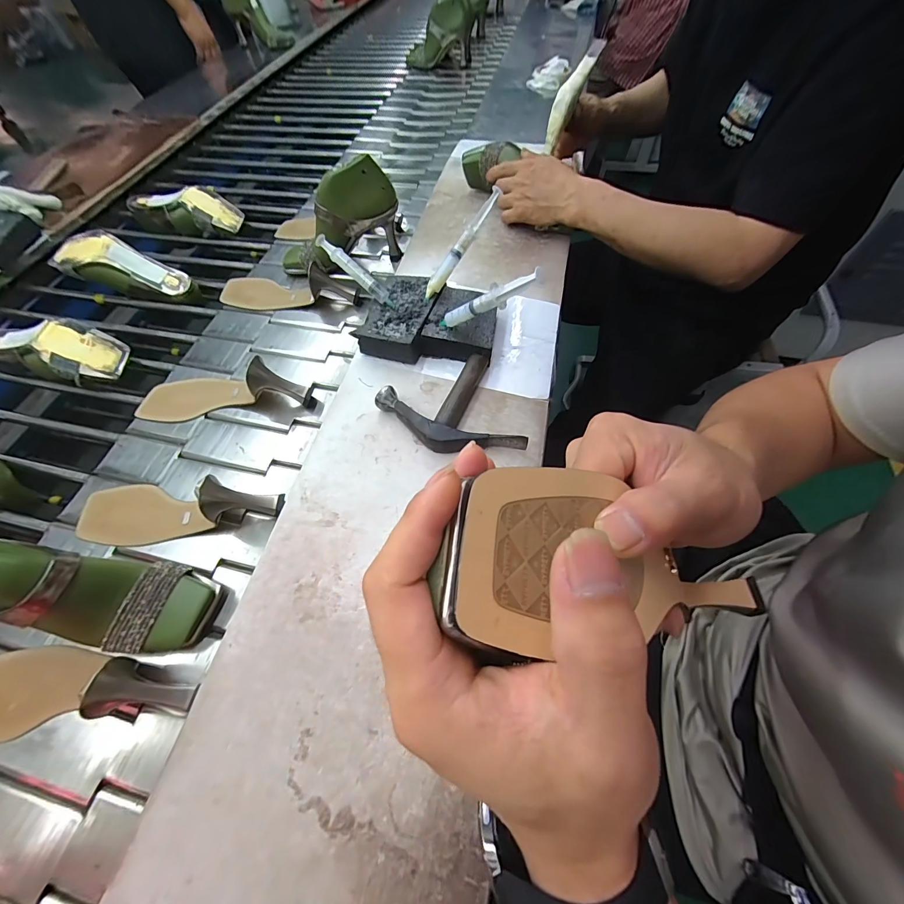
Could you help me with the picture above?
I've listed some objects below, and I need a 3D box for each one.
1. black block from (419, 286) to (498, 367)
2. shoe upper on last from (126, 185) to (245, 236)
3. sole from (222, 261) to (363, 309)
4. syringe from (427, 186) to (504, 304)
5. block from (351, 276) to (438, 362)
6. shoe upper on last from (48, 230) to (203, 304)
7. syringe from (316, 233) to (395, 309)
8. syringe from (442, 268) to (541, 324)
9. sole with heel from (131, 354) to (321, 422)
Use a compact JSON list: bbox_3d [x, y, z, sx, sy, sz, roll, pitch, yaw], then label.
[{"bbox_3d":[0.017,-0.161,0.489,0.087,0.039,0.102,14,60,12],"label":"black block"},{"bbox_3d":[-0.525,-0.482,0.769,0.218,0.065,0.095,19,61,16],"label":"shoe upper on last"},{"bbox_3d":[-0.272,-0.267,0.625,0.243,0.060,0.068,11,59,12],"label":"sole"},{"bbox_3d":[0.011,-0.256,0.477,0.017,0.016,0.151,40,100,24],"label":"syringe"},{"bbox_3d":[-0.064,-0.175,0.502,0.078,0.039,0.124,13,60,11],"label":"block"},{"bbox_3d":[-0.544,-0.307,0.647,0.226,0.077,0.071,16,58,-12],"label":"shoe upper on last"},{"bbox_3d":[-0.121,-0.228,0.488,0.121,0.019,0.013,41,66,-4],"label":"syringe"},{"bbox_3d":[0.038,-0.161,0.415,0.147,0.022,0.015,-6,47,49],"label":"syringe"},{"bbox_3d":[-0.312,-0.093,0.517,0.234,0.061,0.067,-6,57,1],"label":"sole with heel"}]

